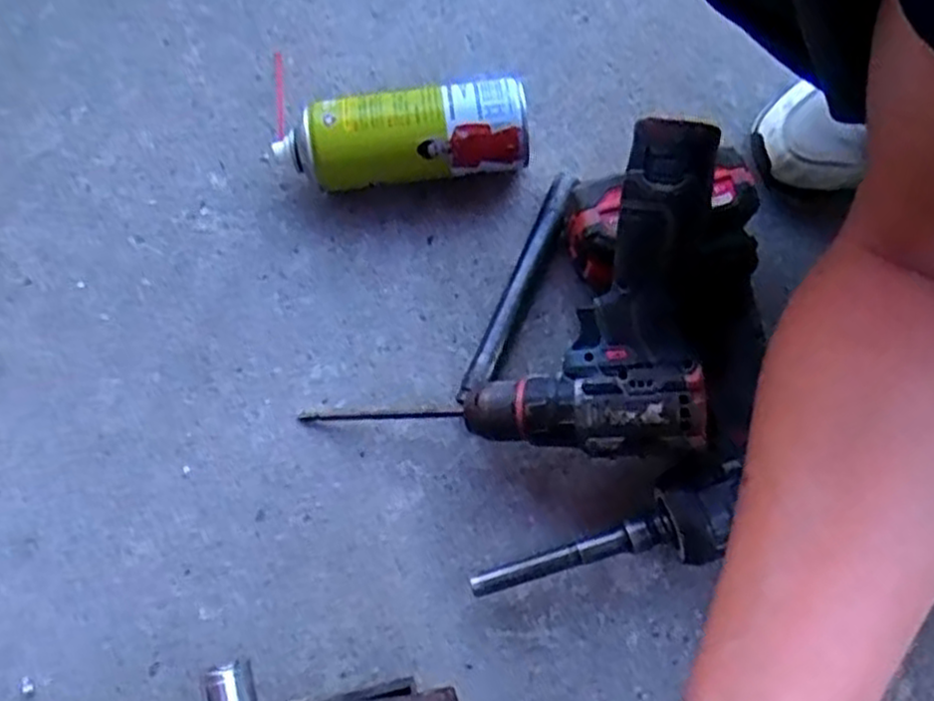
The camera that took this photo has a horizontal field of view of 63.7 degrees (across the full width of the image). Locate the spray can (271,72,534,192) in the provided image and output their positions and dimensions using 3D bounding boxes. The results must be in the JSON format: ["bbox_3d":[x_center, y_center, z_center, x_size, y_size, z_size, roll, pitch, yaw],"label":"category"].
[{"bbox_3d":[-0.044,-0.143,0.529,0.174,0.069,0.053,-10,76,1],"label":"spray can"}]

